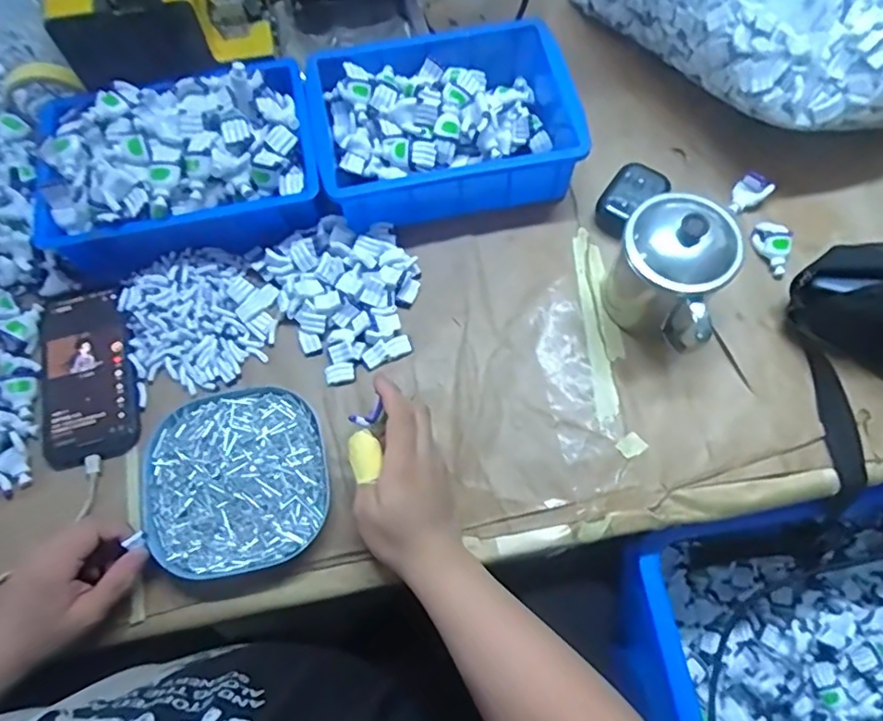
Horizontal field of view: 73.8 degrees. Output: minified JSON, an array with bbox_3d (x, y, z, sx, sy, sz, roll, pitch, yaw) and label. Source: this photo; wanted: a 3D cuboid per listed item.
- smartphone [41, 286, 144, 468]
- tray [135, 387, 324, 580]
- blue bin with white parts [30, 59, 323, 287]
[{"bbox_3d":[-0.323,0.011,0.533,0.083,0.015,0.167,-17,72,-6],"label":"smartphone"},{"bbox_3d":[-0.167,0.097,0.478,0.144,0.030,0.146,-13,71,-5],"label":"tray"},{"bbox_3d":[-0.247,-0.189,0.545,0.254,0.080,0.166,-12,71,-5],"label":"blue bin with white parts"}]

